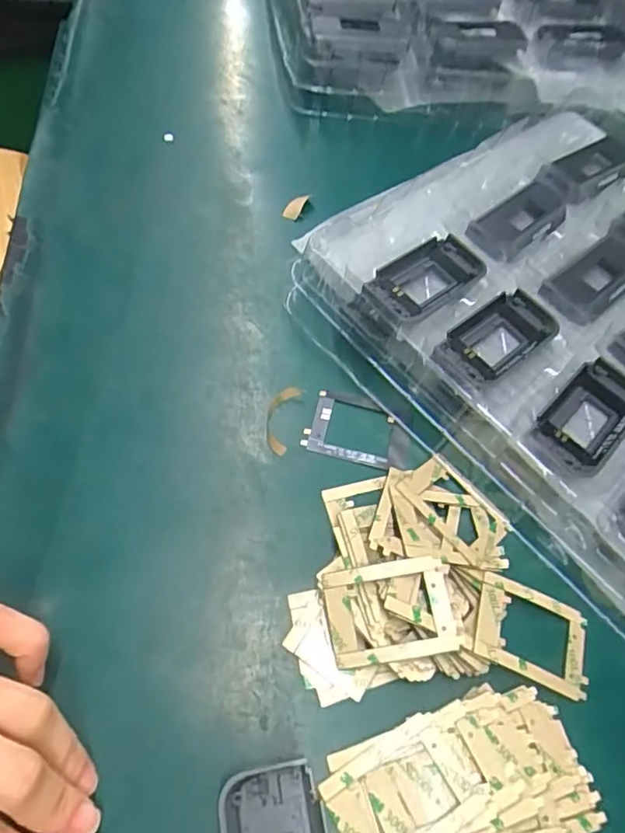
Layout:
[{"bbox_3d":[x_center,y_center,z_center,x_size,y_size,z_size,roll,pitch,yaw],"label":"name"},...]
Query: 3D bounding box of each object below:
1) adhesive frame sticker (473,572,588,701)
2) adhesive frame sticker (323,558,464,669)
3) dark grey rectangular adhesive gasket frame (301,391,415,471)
[{"bbox_3d":[0.099,0.098,0.263,0.054,0.004,0.039,24,54,-4],"label":"adhesive frame sticker"},{"bbox_3d":[0.034,0.085,0.254,0.054,0.005,0.040,-9,72,2],"label":"adhesive frame sticker"},{"bbox_3d":[0.026,0.007,0.312,0.054,0.004,0.038,16,59,0],"label":"dark grey rectangular adhesive gasket frame"}]

